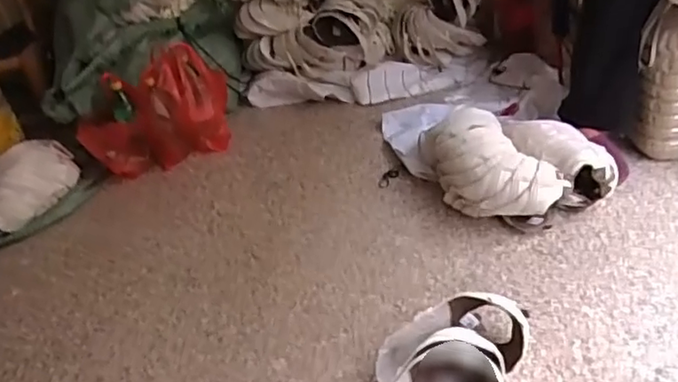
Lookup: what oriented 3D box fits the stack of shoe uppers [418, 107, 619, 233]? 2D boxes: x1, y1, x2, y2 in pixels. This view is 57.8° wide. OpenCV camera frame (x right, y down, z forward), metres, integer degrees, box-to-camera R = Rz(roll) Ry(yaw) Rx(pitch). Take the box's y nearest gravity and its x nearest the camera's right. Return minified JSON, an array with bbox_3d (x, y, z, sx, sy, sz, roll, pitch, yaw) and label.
[{"bbox_3d":[0.357,-0.066,1.297,0.293,0.165,0.347,-17,35,-9],"label":"stack of shoe uppers"}]

